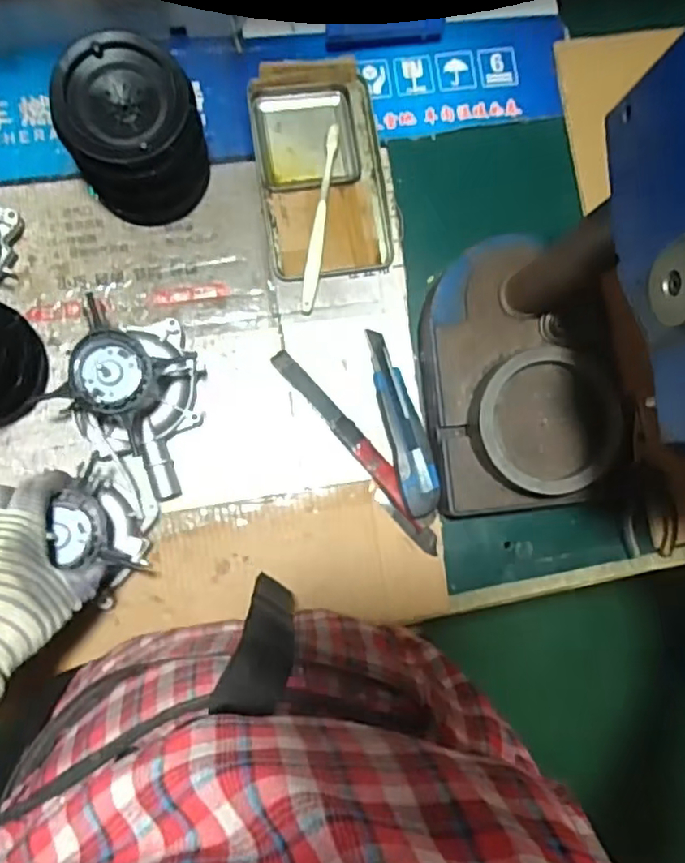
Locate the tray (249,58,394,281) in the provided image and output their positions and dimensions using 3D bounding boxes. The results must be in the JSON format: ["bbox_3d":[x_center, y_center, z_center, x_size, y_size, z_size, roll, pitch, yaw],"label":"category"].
[{"bbox_3d":[-0.019,-0.249,0.608,0.119,0.027,0.195,-8,93,-1],"label":"tray"}]

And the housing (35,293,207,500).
[{"bbox_3d":[-0.173,-0.025,0.540,0.090,0.107,0.142,17,93,-2],"label":"housing"}]

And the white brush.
[{"bbox_3d":[-0.022,-0.199,0.599,0.013,0.016,0.173,8,93,-2],"label":"white brush"}]

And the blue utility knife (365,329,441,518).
[{"bbox_3d":[0.056,-0.010,0.596,0.035,0.013,0.176,-15,79,-1],"label":"blue utility knife"}]

